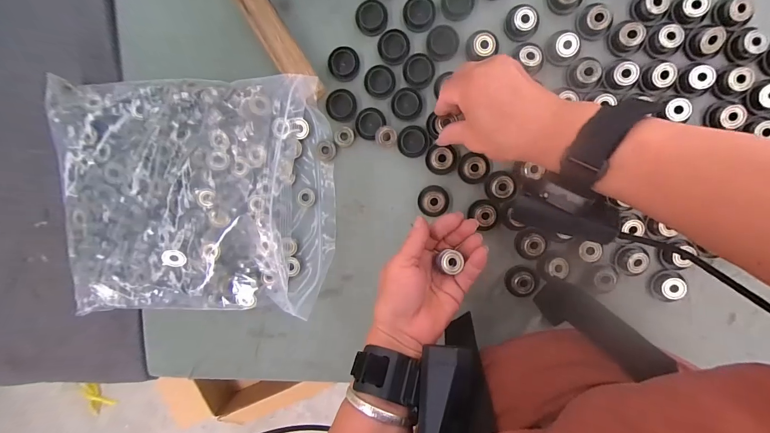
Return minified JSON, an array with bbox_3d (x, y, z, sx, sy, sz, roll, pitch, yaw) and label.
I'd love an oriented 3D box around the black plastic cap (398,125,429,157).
[{"bbox_3d":[0.029,-0.076,0.344,0.032,0.004,0.031,0,96,4],"label":"black plastic cap"}]

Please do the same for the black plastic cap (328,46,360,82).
[{"bbox_3d":[-0.042,-0.156,0.345,0.032,0.004,0.032,0,96,4],"label":"black plastic cap"}]

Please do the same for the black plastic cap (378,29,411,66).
[{"bbox_3d":[0.009,-0.170,0.339,0.031,0.004,0.034,0,96,4],"label":"black plastic cap"}]

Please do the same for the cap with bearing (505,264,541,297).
[{"bbox_3d":[0.144,0.069,0.349,0.030,0.011,0.033,0,96,4],"label":"cap with bearing"}]

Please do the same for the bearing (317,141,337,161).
[{"bbox_3d":[-0.062,-0.069,0.356,0.021,0.006,0.021,0,96,4],"label":"bearing"}]

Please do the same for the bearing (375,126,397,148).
[{"bbox_3d":[0.001,-0.082,0.345,0.021,0.004,0.021,0,96,4],"label":"bearing"}]

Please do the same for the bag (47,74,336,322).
[{"bbox_3d":[-0.194,-0.016,0.341,0.273,0.054,0.236,0,96,4],"label":"bag"}]

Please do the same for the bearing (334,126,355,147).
[{"bbox_3d":[-0.042,-0.083,0.351,0.021,0.004,0.021,0,96,4],"label":"bearing"}]

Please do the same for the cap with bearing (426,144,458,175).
[{"bbox_3d":[0.057,-0.057,0.342,0.031,0.010,0.028,5,96,4],"label":"cap with bearing"}]

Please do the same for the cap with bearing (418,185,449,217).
[{"bbox_3d":[0.050,-0.016,0.349,0.031,0.011,0.031,0,96,4],"label":"cap with bearing"}]

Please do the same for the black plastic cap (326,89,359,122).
[{"bbox_3d":[-0.044,-0.114,0.348,0.030,0.006,0.031,0,96,4],"label":"black plastic cap"}]

